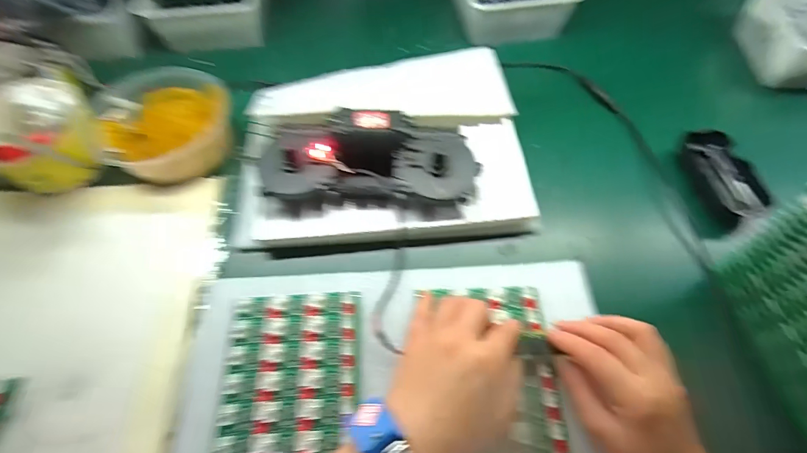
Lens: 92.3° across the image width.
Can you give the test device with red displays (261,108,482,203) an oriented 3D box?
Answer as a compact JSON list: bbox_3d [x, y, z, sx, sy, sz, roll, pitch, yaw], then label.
[{"bbox_3d":[-0.036,-0.067,0.392,0.219,0.050,0.095,0,60,1],"label":"test device with red displays"}]

